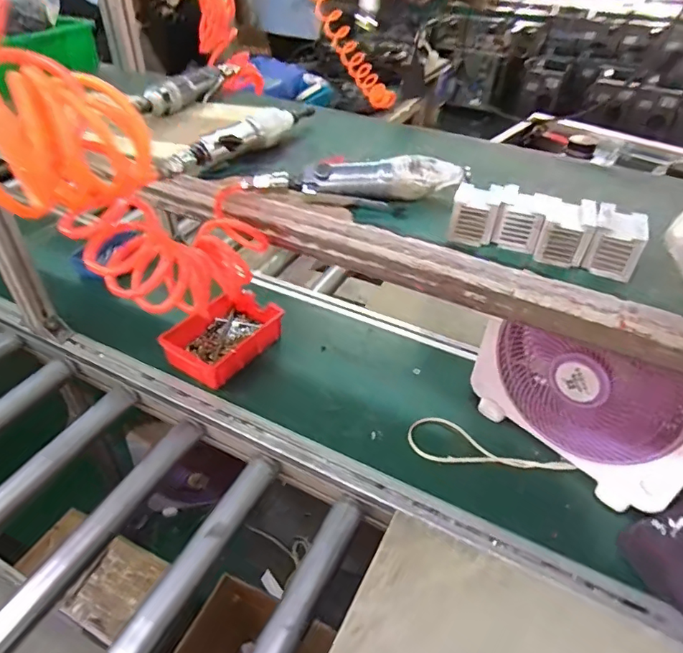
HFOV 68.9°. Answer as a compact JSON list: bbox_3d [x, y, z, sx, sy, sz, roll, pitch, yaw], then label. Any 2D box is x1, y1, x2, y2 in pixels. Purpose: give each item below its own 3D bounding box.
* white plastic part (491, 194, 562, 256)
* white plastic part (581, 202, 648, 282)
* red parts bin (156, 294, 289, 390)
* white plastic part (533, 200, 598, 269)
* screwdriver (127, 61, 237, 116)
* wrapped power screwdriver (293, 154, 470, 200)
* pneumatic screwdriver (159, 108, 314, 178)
[{"bbox_3d":[0.173,-0.098,0.470,0.042,0.043,0.044,26,46,24],"label":"white plastic part"},{"bbox_3d":[0.245,-0.075,0.446,0.040,0.045,0.049,19,44,18],"label":"white plastic part"},{"bbox_3d":[-0.212,0.019,0.907,0.142,0.060,0.198,23,45,21],"label":"red parts bin"},{"bbox_3d":[0.205,-0.086,0.456,0.040,0.044,0.045,17,43,16],"label":"white plastic part"},{"bbox_3d":[-0.226,-0.367,0.755,0.047,0.040,0.243,14,43,12],"label":"screwdriver"},{"bbox_3d":[0.040,-0.161,0.532,0.187,0.036,0.038,0,41,-3],"label":"wrapped power screwdriver"},{"bbox_3d":[-0.111,-0.241,0.612,0.038,0.030,0.257,23,45,21],"label":"pneumatic screwdriver"}]

